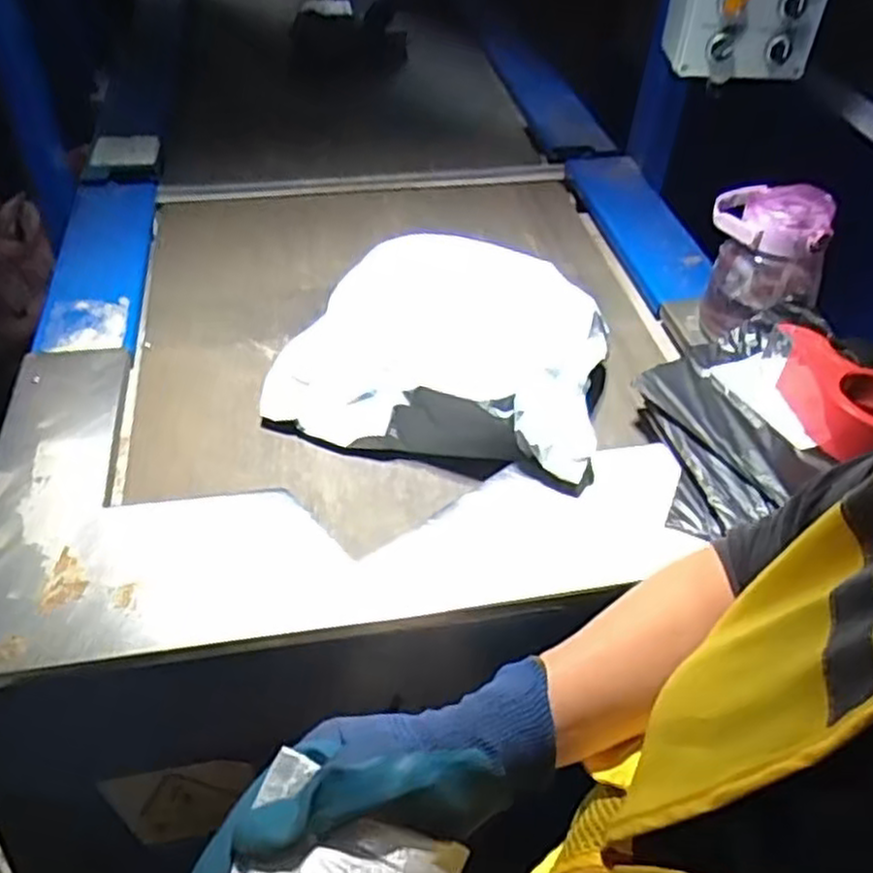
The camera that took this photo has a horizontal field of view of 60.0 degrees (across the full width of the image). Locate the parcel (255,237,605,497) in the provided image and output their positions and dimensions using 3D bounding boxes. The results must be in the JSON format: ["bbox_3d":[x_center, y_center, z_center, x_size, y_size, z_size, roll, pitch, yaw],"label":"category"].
[{"bbox_3d":[0.014,-0.092,0.803,0.328,0.122,0.251,14,47,10],"label":"parcel"}]

